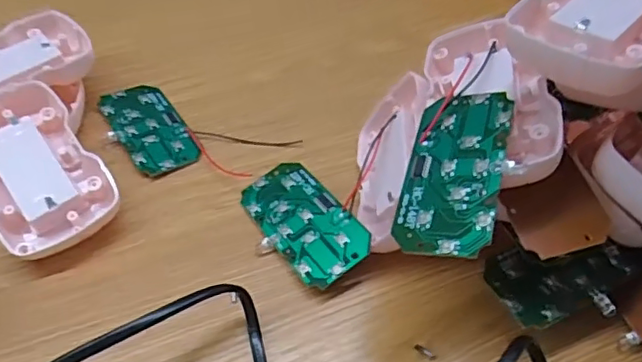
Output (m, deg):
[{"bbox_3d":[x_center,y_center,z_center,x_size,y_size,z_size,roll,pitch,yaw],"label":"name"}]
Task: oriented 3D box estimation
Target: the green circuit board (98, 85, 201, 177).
[{"bbox_3d":[-0.098,-0.031,0.325,0.039,0.004,0.073,-23,54,-22],"label":"green circuit board"}]

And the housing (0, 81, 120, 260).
[{"bbox_3d":[-0.139,-0.005,0.281,0.053,0.019,0.089,-31,72,-24],"label":"housing"}]

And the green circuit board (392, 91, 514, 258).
[{"bbox_3d":[0.051,-0.005,0.220,0.038,0.004,0.073,2,57,32],"label":"green circuit board"}]

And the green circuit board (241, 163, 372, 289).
[{"bbox_3d":[-0.010,0.020,0.277,0.040,0.004,0.073,-37,52,-12],"label":"green circuit board"}]

